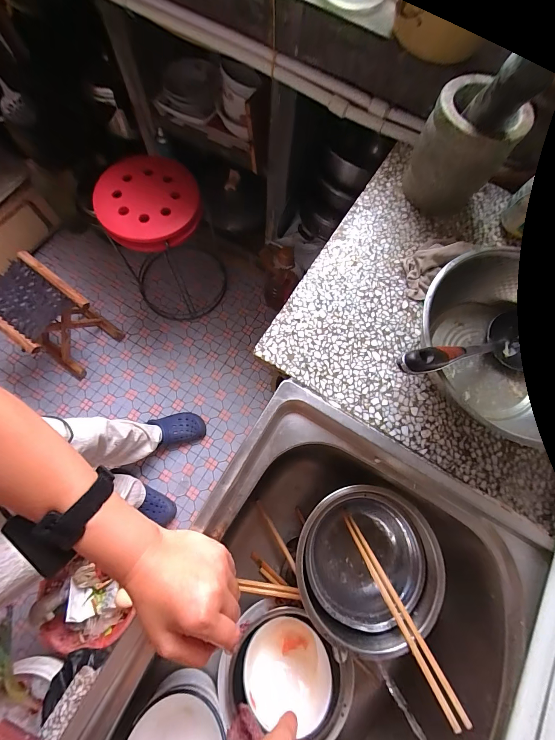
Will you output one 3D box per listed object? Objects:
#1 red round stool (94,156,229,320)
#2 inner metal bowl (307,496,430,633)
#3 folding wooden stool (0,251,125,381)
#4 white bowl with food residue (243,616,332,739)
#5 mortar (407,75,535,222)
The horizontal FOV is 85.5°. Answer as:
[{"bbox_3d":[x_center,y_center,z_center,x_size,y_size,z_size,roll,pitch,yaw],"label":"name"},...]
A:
[{"bbox_3d":[-0.390,-0.451,1.094,0.357,0.482,0.343,1,74,-3],"label":"red round stool"},{"bbox_3d":[0.118,0.263,0.429,0.152,0.068,0.157,1,74,-3],"label":"inner metal bowl"},{"bbox_3d":[-0.802,-0.174,1.083,0.272,0.311,0.241,36,75,7],"label":"folding wooden stool"},{"bbox_3d":[0.016,0.432,0.431,0.119,0.058,0.109,-10,32,6],"label":"white bowl with food residue"},{"bbox_3d":[0.263,-0.320,0.439,0.115,0.145,0.105,30,75,7],"label":"mortar"}]

